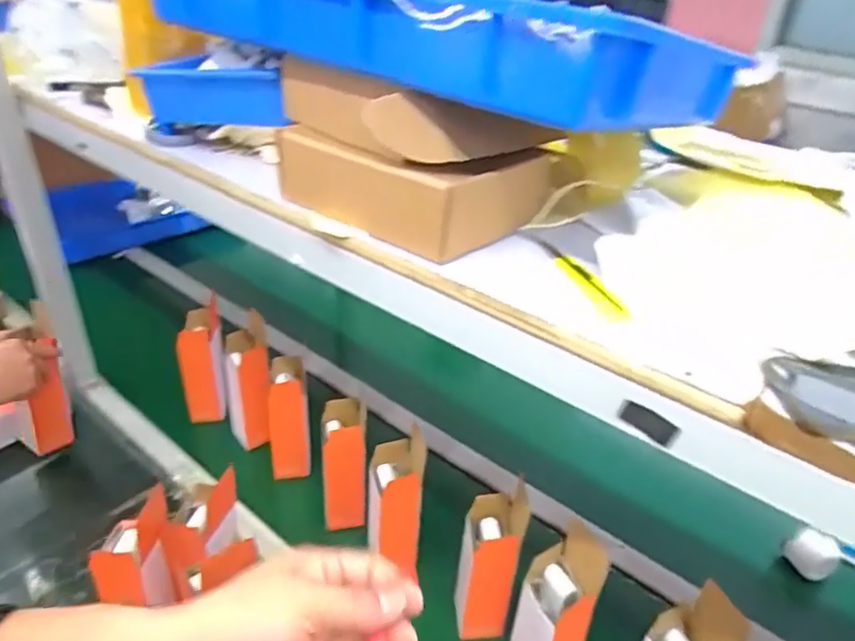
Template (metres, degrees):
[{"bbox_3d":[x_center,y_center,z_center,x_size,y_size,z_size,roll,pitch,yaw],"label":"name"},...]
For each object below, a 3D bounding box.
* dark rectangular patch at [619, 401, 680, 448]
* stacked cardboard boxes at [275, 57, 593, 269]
[{"bbox_3d":[0.153,0.072,0.422,0.039,0.021,0.004,23,37,27],"label":"dark rectangular patch"},{"bbox_3d":[-0.022,-0.167,0.587,0.267,0.131,0.167,25,37,29],"label":"stacked cardboard boxes"}]

